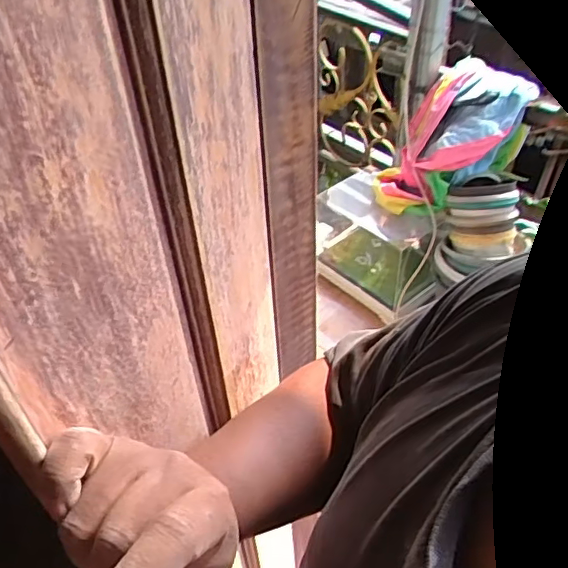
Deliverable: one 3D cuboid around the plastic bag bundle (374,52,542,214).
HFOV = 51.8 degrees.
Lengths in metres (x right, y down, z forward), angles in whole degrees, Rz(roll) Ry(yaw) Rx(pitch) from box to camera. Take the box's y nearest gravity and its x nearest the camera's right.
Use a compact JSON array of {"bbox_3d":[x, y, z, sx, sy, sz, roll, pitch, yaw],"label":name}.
[{"bbox_3d":[0.538,-0.443,1.842,0.376,0.352,0.421,22,50,24],"label":"plastic bag bundle"}]

